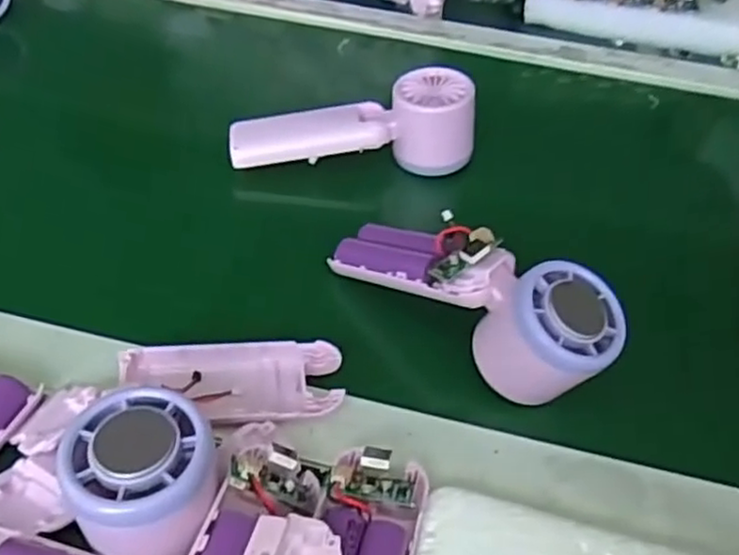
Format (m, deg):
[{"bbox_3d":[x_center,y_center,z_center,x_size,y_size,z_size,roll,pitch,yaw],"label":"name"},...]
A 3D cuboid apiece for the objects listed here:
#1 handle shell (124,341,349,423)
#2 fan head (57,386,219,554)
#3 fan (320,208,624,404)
[{"bbox_3d":[-0.066,0.051,0.338,0.103,0.015,0.046,0,45,-6],"label":"handle shell"},{"bbox_3d":[-0.087,0.078,0.273,0.057,0.038,0.061,3,45,-3],"label":"fan head"},{"bbox_3d":[0.049,0.006,0.359,0.152,0.053,0.050,27,48,20],"label":"fan"}]

